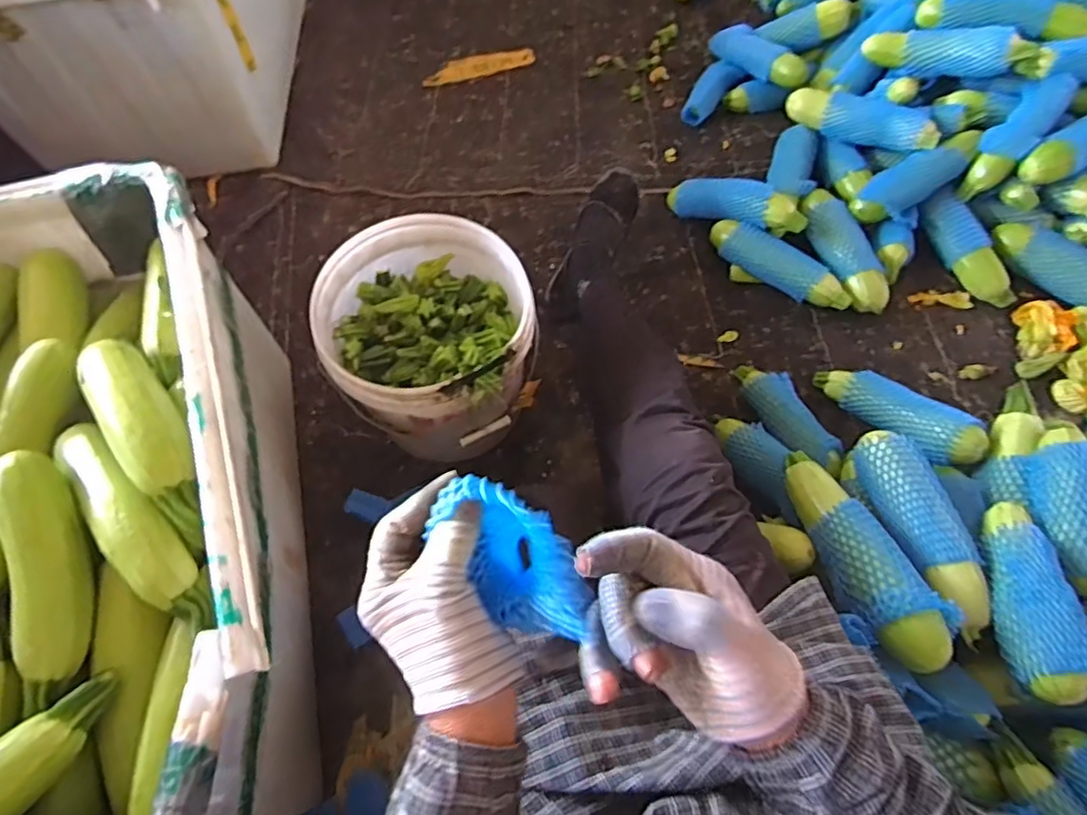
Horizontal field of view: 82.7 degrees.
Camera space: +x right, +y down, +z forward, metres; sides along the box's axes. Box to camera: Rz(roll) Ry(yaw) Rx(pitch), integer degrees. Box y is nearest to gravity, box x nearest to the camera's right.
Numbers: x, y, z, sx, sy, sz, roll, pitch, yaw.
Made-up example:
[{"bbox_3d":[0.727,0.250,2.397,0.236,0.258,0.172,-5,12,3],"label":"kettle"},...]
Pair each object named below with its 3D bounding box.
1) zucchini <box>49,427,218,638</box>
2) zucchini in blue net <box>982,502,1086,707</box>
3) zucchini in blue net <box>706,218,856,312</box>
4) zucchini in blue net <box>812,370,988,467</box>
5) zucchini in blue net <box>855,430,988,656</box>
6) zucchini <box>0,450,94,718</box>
[{"bbox_3d":[-0.356,0.089,0.521,0.051,0.045,0.242,-41,71,-19],"label":"zucchini"},{"bbox_3d":[0.500,0.189,0.634,0.069,0.053,0.213,15,48,7],"label":"zucchini in blue net"},{"bbox_3d":[0.383,-0.230,1.014,0.249,0.058,0.051,37,69,17],"label":"zucchini in blue net"},{"bbox_3d":[0.492,0.002,0.861,0.061,0.052,0.232,-34,42,-16],"label":"zucchini in blue net"},{"bbox_3d":[0.431,0.136,0.697,0.071,0.059,0.248,-9,64,-5],"label":"zucchini in blue net"},{"bbox_3d":[-0.407,0.134,0.501,0.056,0.043,0.203,-14,81,-7],"label":"zucchini"}]

